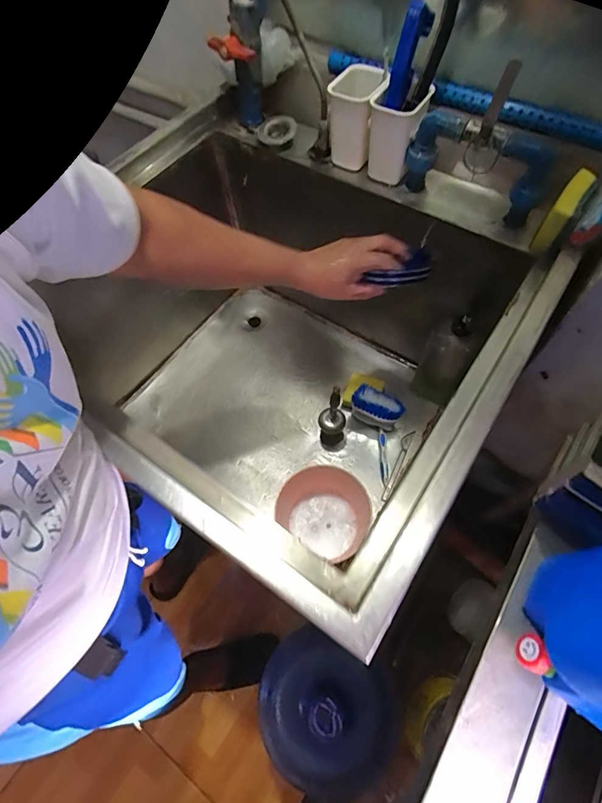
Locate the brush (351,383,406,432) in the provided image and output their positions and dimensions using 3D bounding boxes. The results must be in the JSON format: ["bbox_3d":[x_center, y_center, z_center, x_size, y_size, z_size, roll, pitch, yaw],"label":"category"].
[{"bbox_3d":[0.165,0.014,0.870,0.108,0.064,0.068,30,68,17],"label":"brush"}]

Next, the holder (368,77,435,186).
[{"bbox_3d":[0.146,-0.409,0.626,0.076,0.111,0.080,23,66,14],"label":"holder"}]

